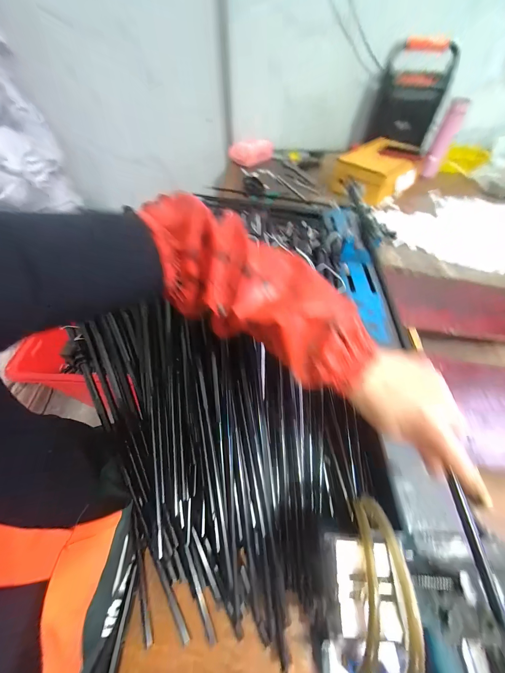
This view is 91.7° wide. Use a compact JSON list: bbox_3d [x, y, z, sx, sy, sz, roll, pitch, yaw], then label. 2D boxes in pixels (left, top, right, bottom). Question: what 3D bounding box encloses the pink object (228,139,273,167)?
[{"bbox_3d":[0.009,-0.779,1.035,0.193,0.088,0.046,-25,59,-15],"label":"pink object"}]

